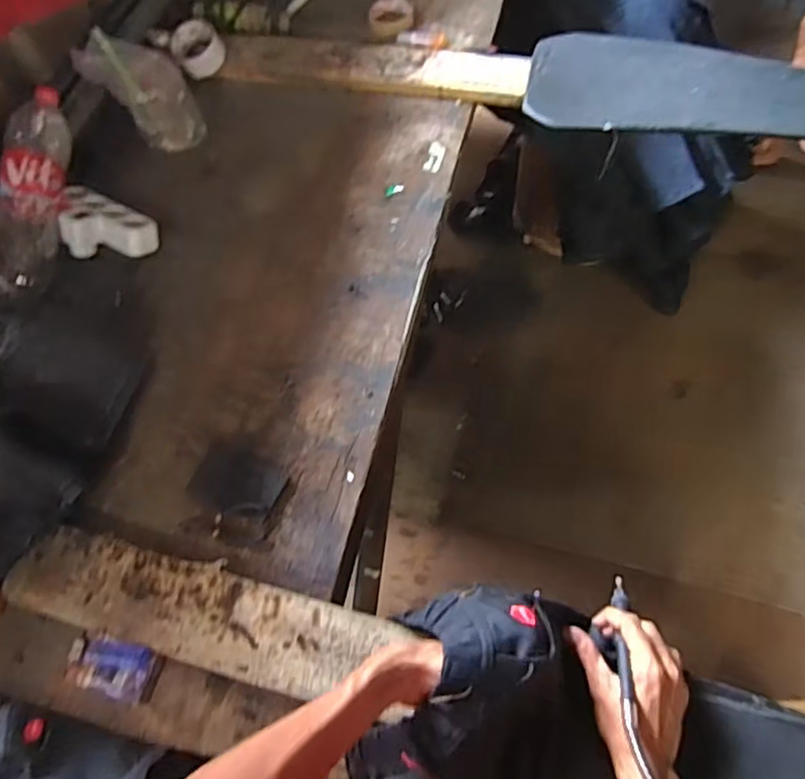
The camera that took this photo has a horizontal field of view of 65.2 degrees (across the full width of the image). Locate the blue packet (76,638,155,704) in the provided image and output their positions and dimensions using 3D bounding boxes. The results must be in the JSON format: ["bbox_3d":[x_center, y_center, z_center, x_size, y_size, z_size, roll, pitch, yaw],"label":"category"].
[{"bbox_3d":[-0.314,0.307,0.691,0.075,0.014,0.056,9,64,8],"label":"blue packet"}]

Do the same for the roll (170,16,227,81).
[{"bbox_3d":[-0.365,-0.609,1.124,0.089,0.047,0.094,-19,63,-6],"label":"roll"}]

